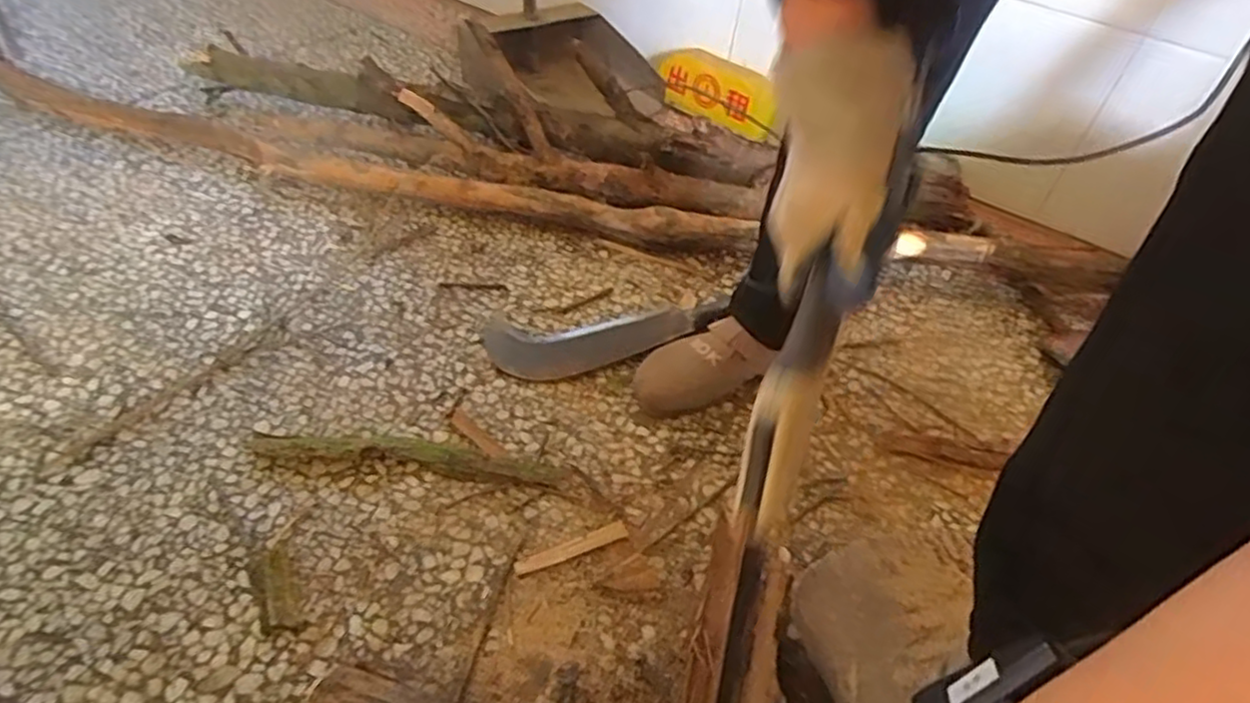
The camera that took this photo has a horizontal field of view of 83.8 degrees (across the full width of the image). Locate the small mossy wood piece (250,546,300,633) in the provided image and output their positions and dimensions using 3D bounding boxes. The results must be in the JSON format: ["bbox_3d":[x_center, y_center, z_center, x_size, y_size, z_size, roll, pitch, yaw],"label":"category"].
[{"bbox_3d":[-0.287,0.196,0.569,0.027,0.006,0.076,-16,49,-24],"label":"small mossy wood piece"}]

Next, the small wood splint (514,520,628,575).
[{"bbox_3d":[-0.048,0.176,0.628,0.105,0.004,0.017,-14,48,-22],"label":"small wood splint"}]

